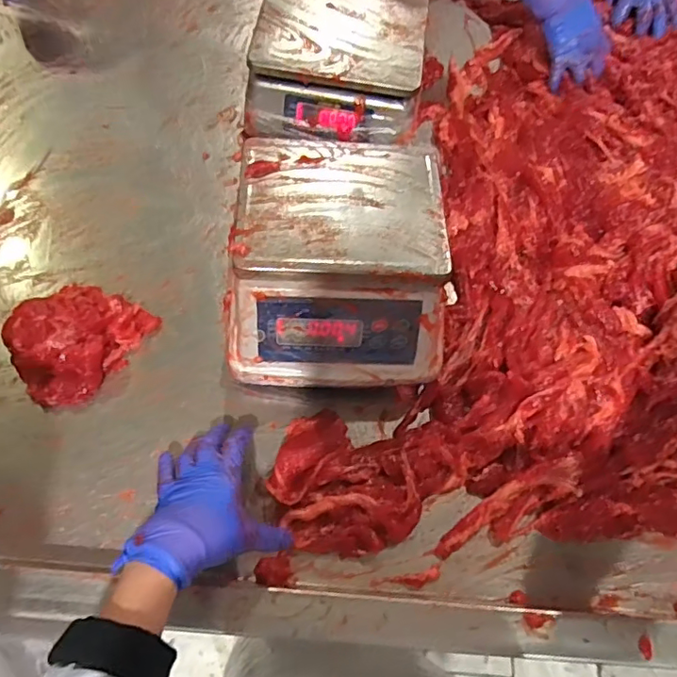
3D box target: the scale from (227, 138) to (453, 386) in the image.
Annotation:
[{"bbox_3d":[-0.001,-0.079,0.579,0.222,0.132,0.240,0,66,-4],"label":"scale"}]

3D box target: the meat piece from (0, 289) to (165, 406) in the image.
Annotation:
[{"bbox_3d":[-0.292,0.000,0.590,0.114,0.049,0.139,29,68,10],"label":"meat piece"}]

